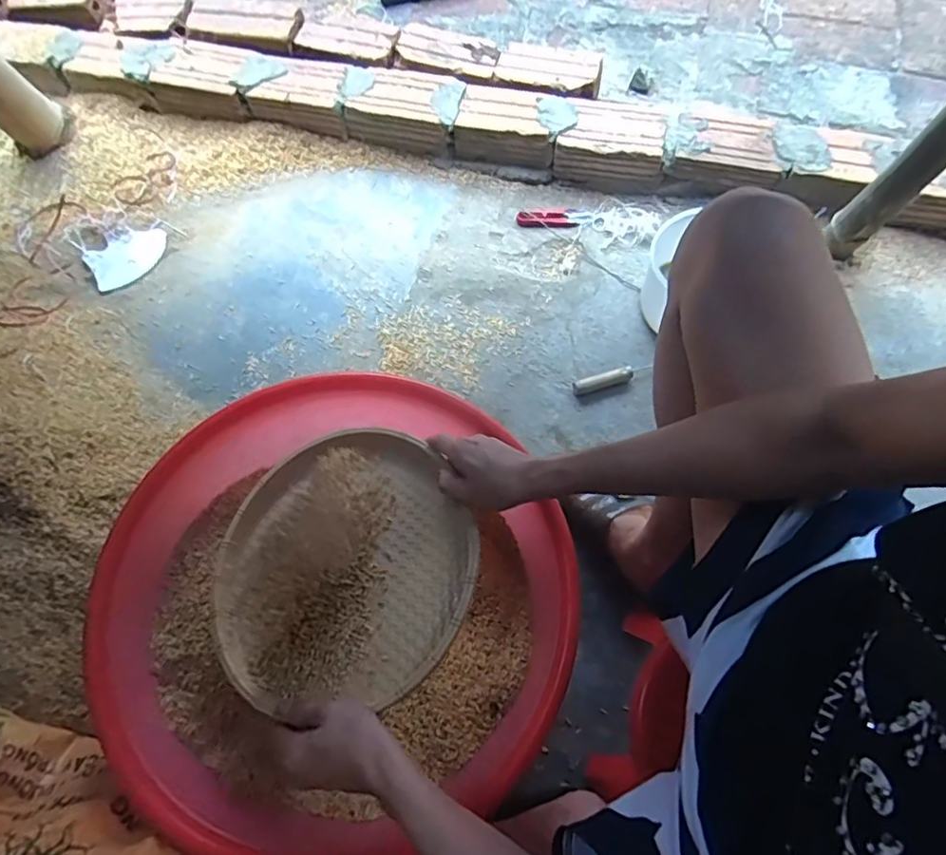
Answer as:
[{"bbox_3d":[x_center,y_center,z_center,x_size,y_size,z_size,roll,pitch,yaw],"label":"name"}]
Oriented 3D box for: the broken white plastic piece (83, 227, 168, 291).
[{"bbox_3d":[-0.533,-0.269,0.892,0.120,0.007,0.080,-34,71,-13],"label":"broken white plastic piece"}]

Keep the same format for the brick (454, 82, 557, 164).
[{"bbox_3d":[0.058,-0.494,0.949,0.158,0.076,0.117,11,68,5],"label":"brick"}]

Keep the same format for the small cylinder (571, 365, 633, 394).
[{"bbox_3d":[0.180,-0.065,0.797,0.087,0.018,0.022,-16,68,-6],"label":"small cylinder"}]

